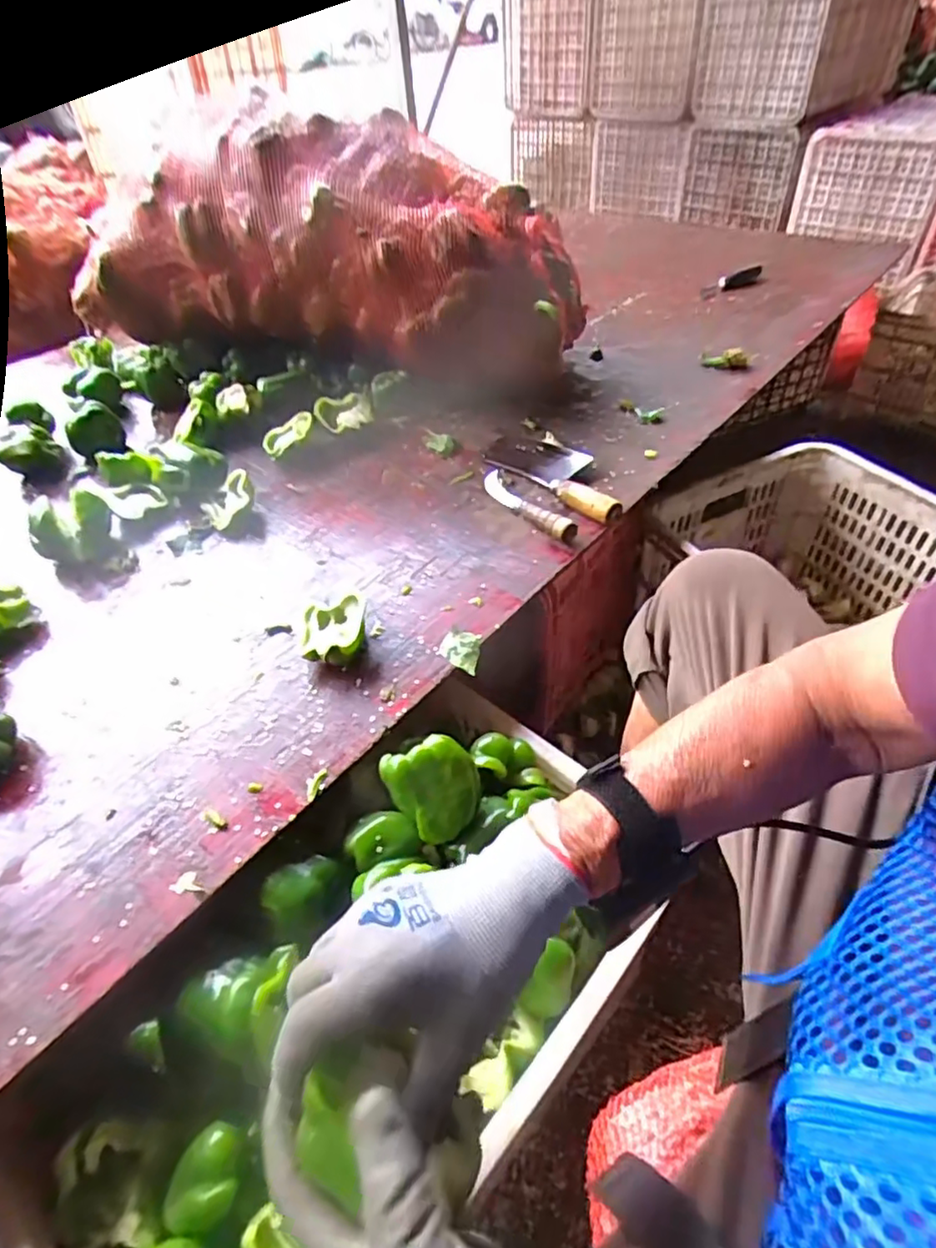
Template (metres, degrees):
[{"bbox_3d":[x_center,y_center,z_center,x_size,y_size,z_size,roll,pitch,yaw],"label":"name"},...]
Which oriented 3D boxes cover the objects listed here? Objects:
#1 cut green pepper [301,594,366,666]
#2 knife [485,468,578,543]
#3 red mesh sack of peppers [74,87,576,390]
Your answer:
[{"bbox_3d":[-0.132,0.010,0.631,0.062,0.039,0.074,-7,46,-2],"label":"cut green pepper"},{"bbox_3d":[0.067,-0.153,0.772,0.034,0.028,0.178,-25,49,-18],"label":"knife"},{"bbox_3d":[-0.225,-0.590,0.980,0.787,0.276,0.317,13,47,15],"label":"red mesh sack of peppers"}]

